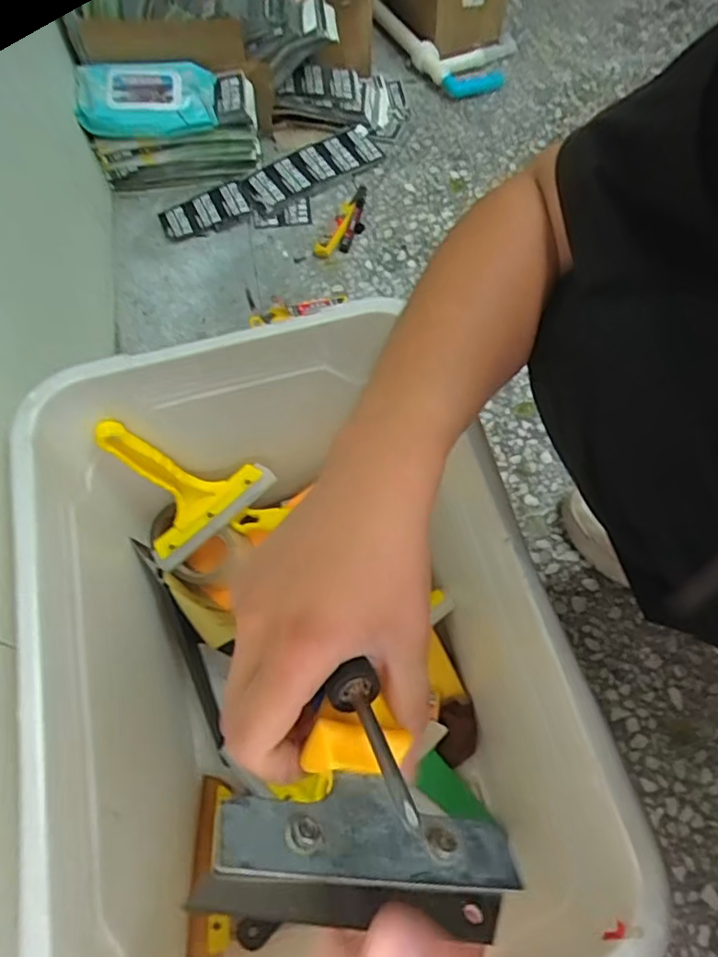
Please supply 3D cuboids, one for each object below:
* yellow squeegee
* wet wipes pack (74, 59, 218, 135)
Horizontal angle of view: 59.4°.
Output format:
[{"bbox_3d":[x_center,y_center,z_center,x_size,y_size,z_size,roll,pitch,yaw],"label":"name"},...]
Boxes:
[{"bbox_3d":[-0.169,-0.002,0.568,0.130,0.153,0.022,-37,44,2],"label":"yellow squeegee"},{"bbox_3d":[-0.303,-0.540,0.890,0.190,0.060,0.102,4,63,3],"label":"wet wipes pack"}]

